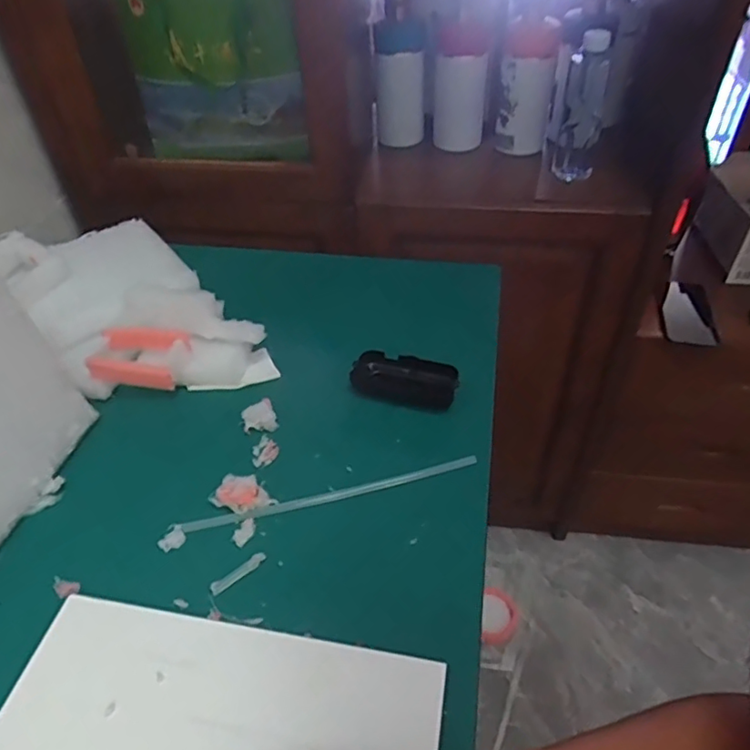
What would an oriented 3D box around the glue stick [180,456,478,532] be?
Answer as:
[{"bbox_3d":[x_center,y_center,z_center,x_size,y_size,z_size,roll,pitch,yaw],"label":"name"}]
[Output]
[{"bbox_3d":[-0.037,0.107,0.530,0.269,0.007,0.014,-12,43,-8],"label":"glue stick"}]

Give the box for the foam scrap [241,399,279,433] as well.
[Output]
[{"bbox_3d":[-0.117,0.042,0.591,0.033,0.022,0.025,-12,43,-8],"label":"foam scrap"}]

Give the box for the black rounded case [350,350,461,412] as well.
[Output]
[{"bbox_3d":[0.032,0.004,0.628,0.112,0.026,0.050,13,46,18],"label":"black rounded case"}]

